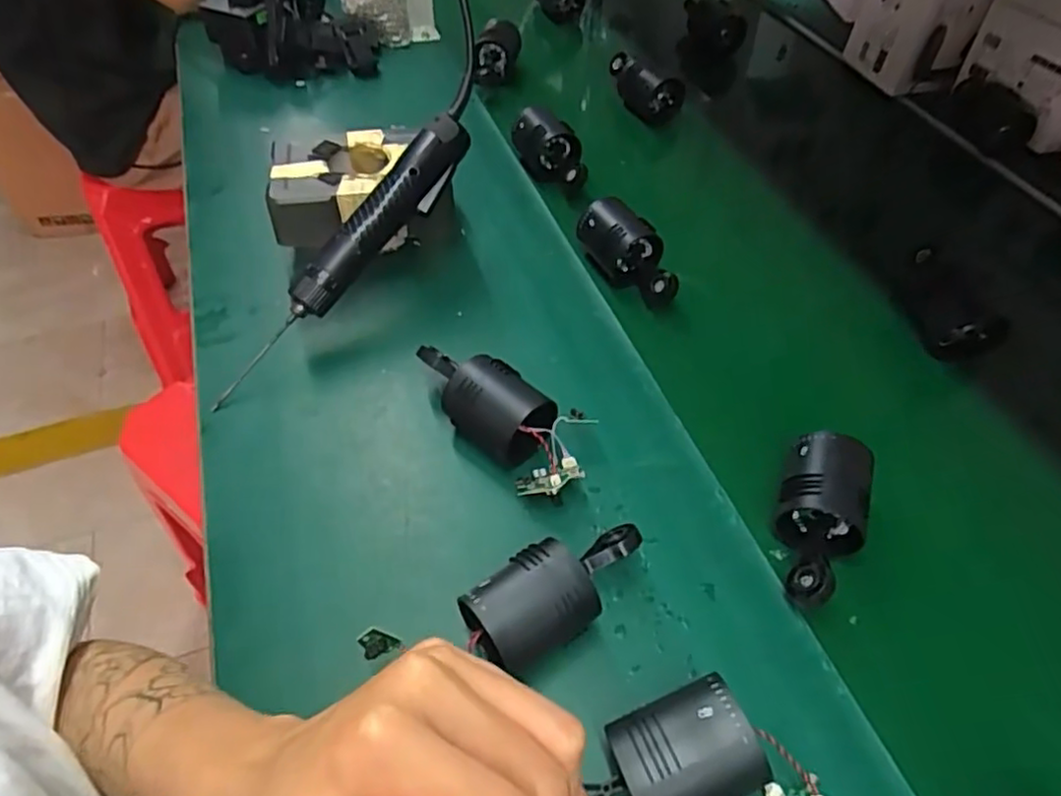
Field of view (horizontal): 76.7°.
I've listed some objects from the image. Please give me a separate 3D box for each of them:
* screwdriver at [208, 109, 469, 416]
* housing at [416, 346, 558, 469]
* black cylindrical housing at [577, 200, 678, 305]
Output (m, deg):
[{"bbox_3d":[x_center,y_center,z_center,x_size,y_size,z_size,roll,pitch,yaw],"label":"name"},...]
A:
[{"bbox_3d":[-0.145,-0.111,0.529,0.034,0.032,0.282,35,82,25],"label":"screwdriver"},{"bbox_3d":[-0.037,0.003,0.485,0.123,0.058,0.051,36,61,27],"label":"housing"},{"bbox_3d":[0.095,-0.128,0.609,0.043,0.061,0.107,-35,59,-24],"label":"black cylindrical housing"}]

